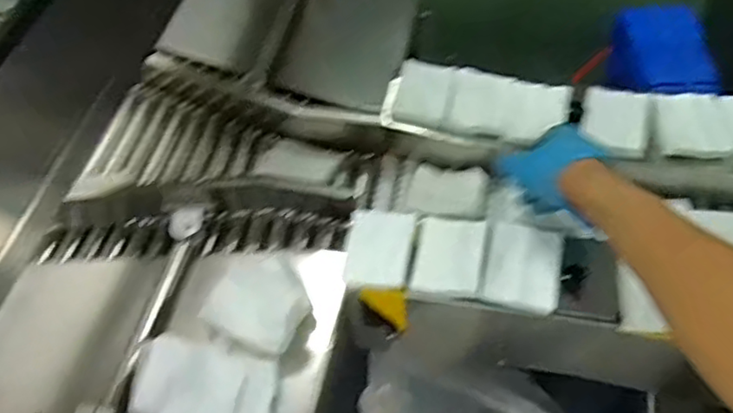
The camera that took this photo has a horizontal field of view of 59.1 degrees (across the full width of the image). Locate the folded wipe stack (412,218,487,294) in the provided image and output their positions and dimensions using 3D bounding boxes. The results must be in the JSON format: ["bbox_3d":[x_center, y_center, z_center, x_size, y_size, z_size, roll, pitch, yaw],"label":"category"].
[{"bbox_3d":[0.085,0.045,0.655,0.065,0.019,0.099,7,54,9],"label":"folded wipe stack"}]

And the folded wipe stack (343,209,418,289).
[{"bbox_3d":[0.013,0.042,0.675,0.066,0.016,0.094,5,54,7],"label":"folded wipe stack"}]

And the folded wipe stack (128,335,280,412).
[{"bbox_3d":[-0.146,0.171,0.601,0.139,0.015,0.080,24,58,-30],"label":"folded wipe stack"}]

